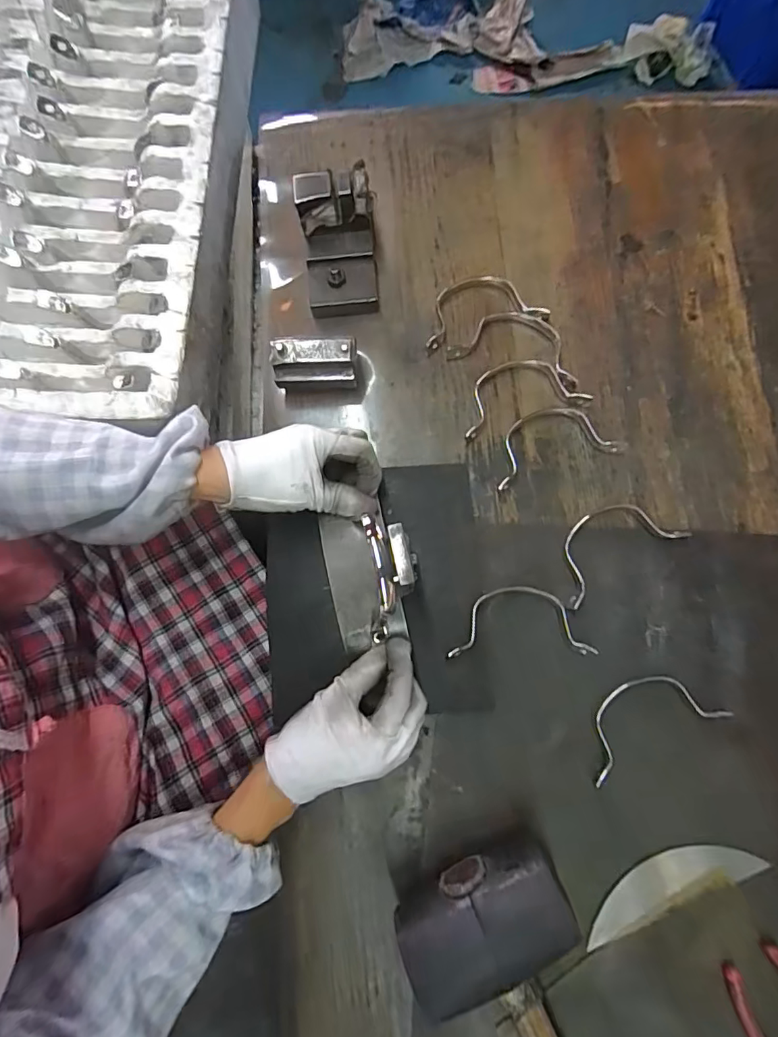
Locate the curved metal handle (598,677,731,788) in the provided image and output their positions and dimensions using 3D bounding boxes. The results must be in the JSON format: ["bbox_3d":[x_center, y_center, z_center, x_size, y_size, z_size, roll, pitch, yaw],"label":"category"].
[{"bbox_3d":[0.207,0.161,0.402,0.119,0.011,0.056,-28,81,-6],"label":"curved metal handle"}]

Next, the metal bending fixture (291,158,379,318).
[{"bbox_3d":[-0.046,-0.251,0.449,0.066,0.071,0.105,-7,80,-3],"label":"metal bending fixture"}]

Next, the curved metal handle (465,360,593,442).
[{"bbox_3d":[0.120,-0.117,0.459,0.118,0.013,0.059,-16,80,-4],"label":"curved metal handle"}]

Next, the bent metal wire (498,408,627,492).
[{"bbox_3d":[0.150,-0.072,0.451,0.125,0.014,0.057,-18,80,-5],"label":"bent metal wire"}]

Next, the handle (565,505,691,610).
[{"bbox_3d":[0.192,0.021,0.431,0.123,0.016,0.059,-31,82,-7],"label":"handle"}]

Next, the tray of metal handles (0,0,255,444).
[{"bbox_3d":[-0.418,-0.364,0.494,0.562,0.078,0.512,7,79,0],"label":"tray of metal handles"}]

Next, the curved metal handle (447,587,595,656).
[{"bbox_3d":[0.110,0.085,0.415,0.124,0.014,0.055,0,79,-1],"label":"curved metal handle"}]

